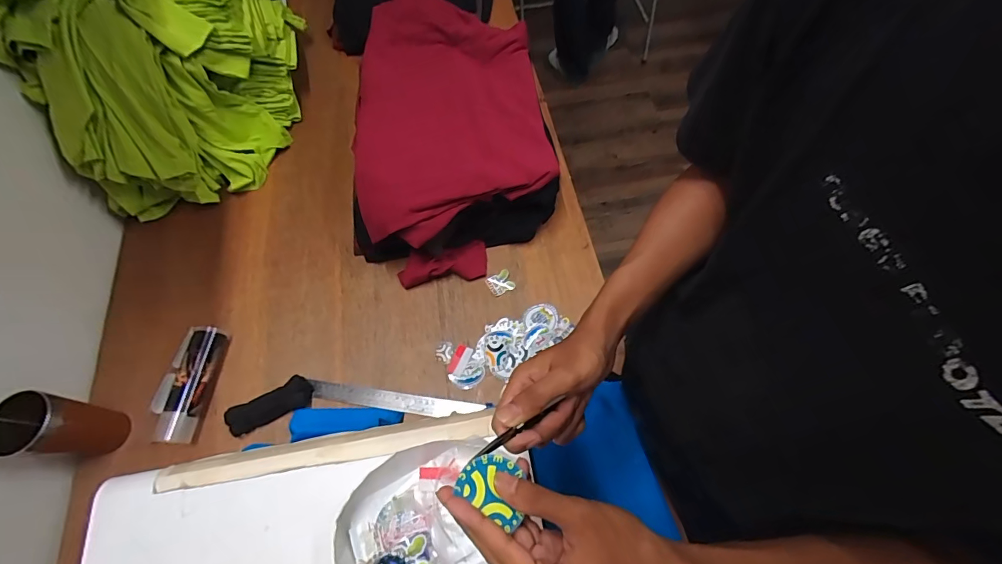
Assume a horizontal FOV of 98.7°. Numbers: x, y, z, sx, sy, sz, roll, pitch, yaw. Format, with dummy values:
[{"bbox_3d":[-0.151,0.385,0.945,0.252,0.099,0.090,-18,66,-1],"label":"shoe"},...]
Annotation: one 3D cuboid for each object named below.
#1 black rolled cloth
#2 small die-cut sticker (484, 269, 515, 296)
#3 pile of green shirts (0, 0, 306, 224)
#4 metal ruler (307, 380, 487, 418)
[{"bbox_3d":[-0.369,0.194,0.683,0.132,0.027,0.047,-23,65,-9],"label":"black rolled cloth"},{"bbox_3d":[-0.001,0.001,0.781,0.043,0.004,0.040,-29,67,-12],"label":"small die-cut sticker"},{"bbox_3d":[-0.651,-0.587,0.870,0.366,0.380,0.808,-11,64,-3],"label":"pile of green shirts"},{"bbox_3d":[-0.171,0.193,0.696,0.280,0.008,0.028,7,64,5],"label":"metal ruler"}]

